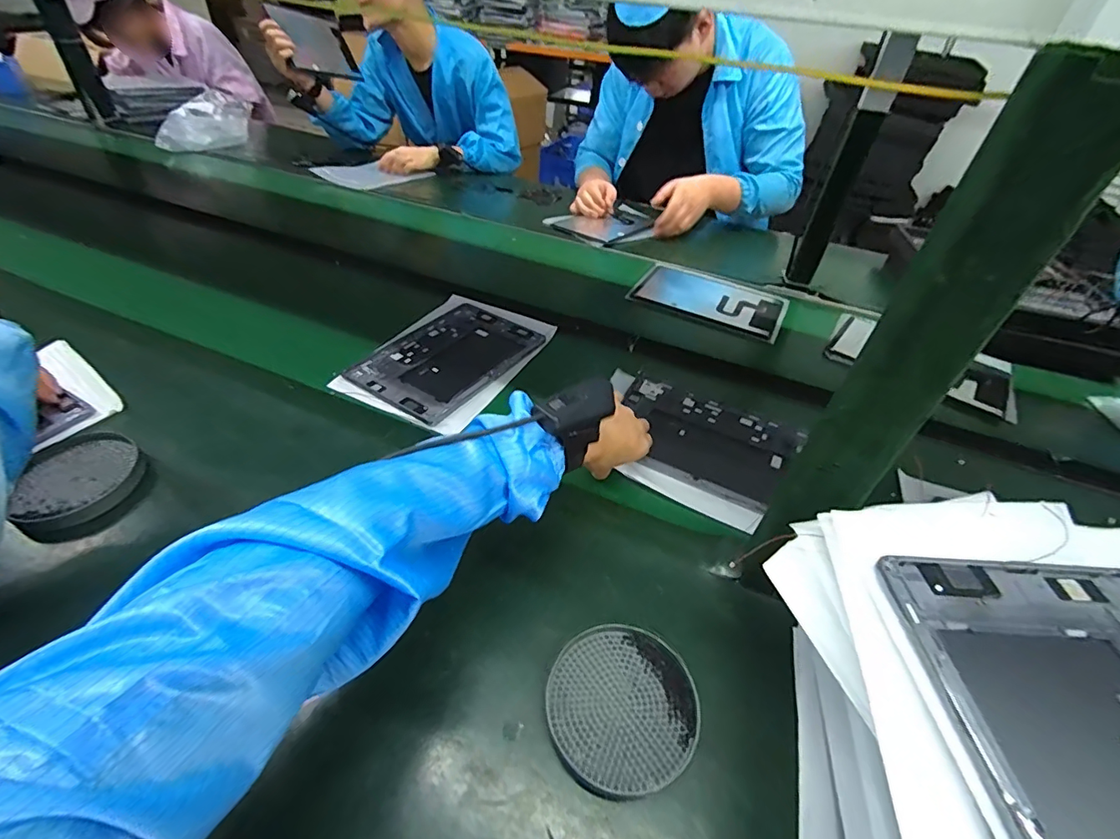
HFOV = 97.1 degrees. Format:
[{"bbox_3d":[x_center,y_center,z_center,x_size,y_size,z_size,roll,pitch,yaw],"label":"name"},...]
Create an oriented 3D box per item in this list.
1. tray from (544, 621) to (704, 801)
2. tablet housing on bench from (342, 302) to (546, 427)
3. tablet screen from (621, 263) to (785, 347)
[{"bbox_3d":[0.048,0.218,0.382,0.111,0.012,0.113,3,43,-2],"label":"tray"},{"bbox_3d":[-0.159,-0.094,0.717,0.175,0.008,0.254,25,46,21],"label":"tablet housing on bench"},{"bbox_3d":[0.275,-0.220,0.910,0.263,0.014,0.180,24,46,20],"label":"tablet screen"}]

